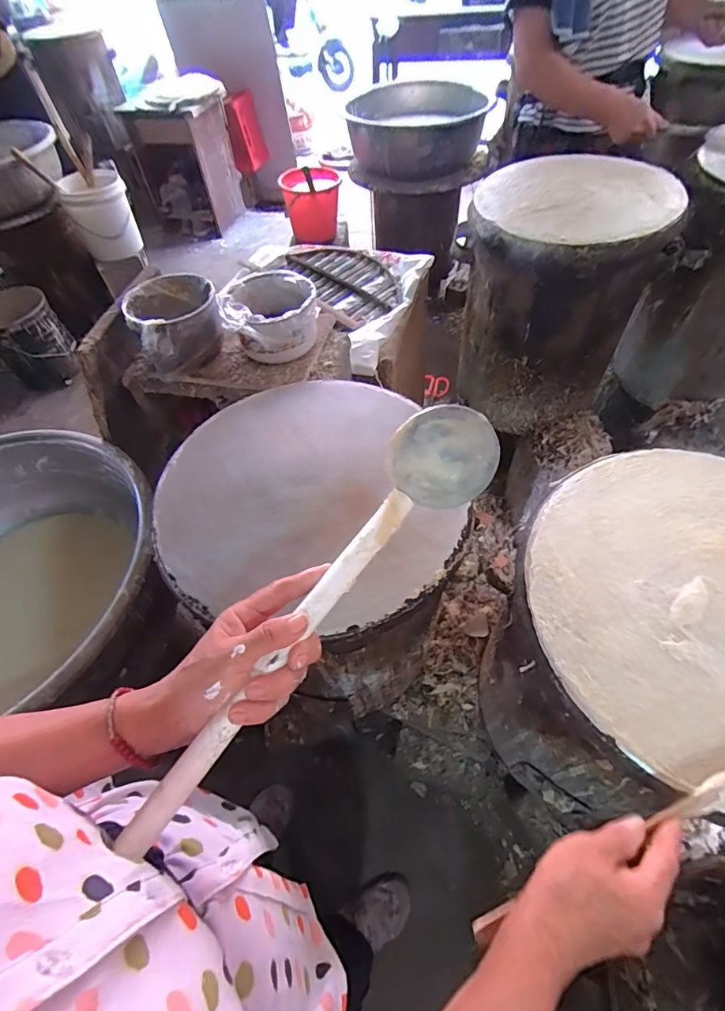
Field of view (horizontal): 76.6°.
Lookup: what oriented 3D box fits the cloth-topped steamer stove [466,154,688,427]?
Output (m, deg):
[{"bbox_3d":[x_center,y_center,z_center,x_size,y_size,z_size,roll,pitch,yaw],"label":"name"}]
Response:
[{"bbox_3d":[0.415,-0.454,1.042,0.351,0.453,0.320,11,62,10],"label":"cloth-topped steamer stove"}]

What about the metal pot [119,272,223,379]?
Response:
[{"bbox_3d":[-0.307,-0.302,0.779,0.143,0.098,0.168,-26,58,-12],"label":"metal pot"}]

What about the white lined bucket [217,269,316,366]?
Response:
[{"bbox_3d":[-0.156,-0.324,0.779,0.145,0.089,0.143,-3,56,4],"label":"white lined bucket"}]

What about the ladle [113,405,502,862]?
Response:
[{"bbox_3d":[-0.026,0.073,0.338,0.071,0.067,0.376,34,73,20],"label":"ladle"}]

